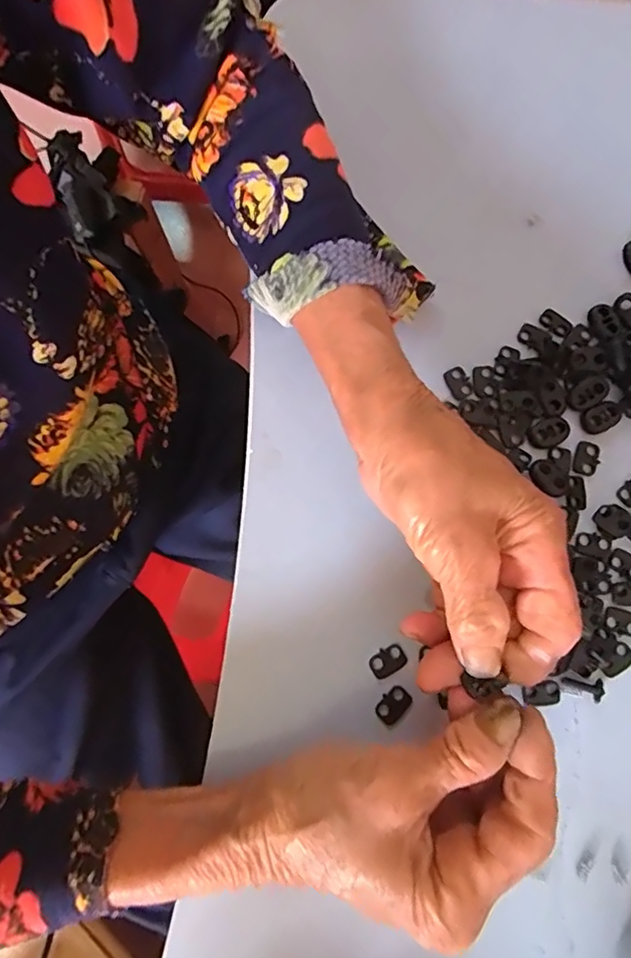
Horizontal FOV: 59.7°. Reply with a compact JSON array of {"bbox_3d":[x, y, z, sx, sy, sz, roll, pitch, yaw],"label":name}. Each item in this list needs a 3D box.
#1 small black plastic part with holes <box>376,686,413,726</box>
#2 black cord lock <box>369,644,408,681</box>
[{"bbox_3d":[0.039,0.112,0.271,0.012,0.004,0.019,43,82,9],"label":"small black plastic part with holes"},{"bbox_3d":[0.036,0.092,0.276,0.018,0.004,0.012,-34,80,-6],"label":"black cord lock"}]

